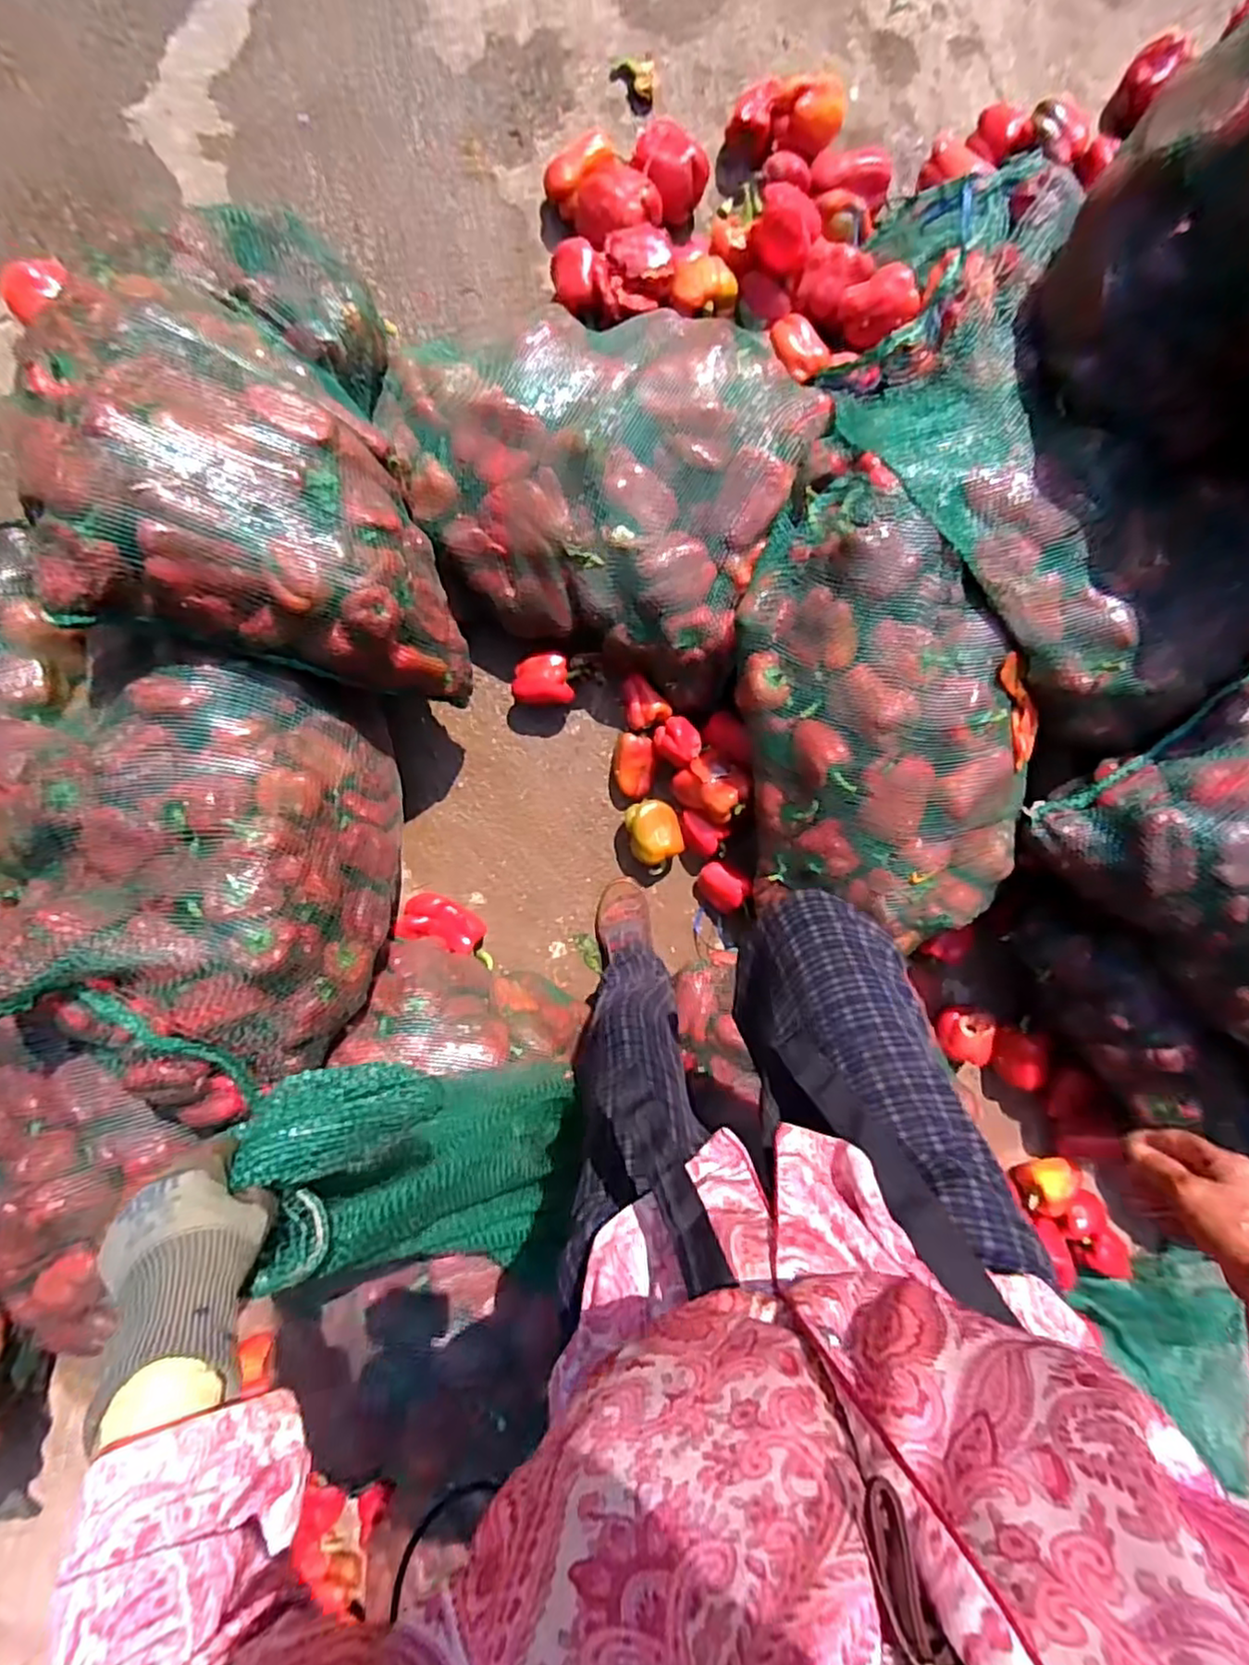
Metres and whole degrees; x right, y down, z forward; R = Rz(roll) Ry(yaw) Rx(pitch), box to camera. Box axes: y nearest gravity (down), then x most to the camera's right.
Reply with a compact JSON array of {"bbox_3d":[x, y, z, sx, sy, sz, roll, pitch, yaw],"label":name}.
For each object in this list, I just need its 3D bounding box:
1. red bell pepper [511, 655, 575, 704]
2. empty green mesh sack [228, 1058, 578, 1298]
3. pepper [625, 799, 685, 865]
[{"bbox_3d":[-0.131,-0.246,1.126,0.101,0.082,0.082,0,98,-5],"label":"red bell pepper"},{"bbox_3d":[-0.166,0.308,0.654,0.145,0.458,0.164,-27,65,1],"label":"empty green mesh sack"},{"bbox_3d":[0.050,-0.002,1.170,0.086,0.063,0.110,-15,99,-2],"label":"pepper"}]

